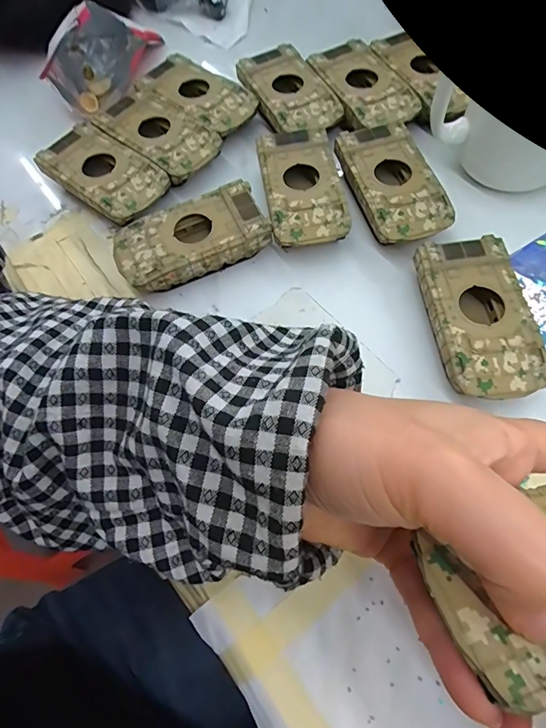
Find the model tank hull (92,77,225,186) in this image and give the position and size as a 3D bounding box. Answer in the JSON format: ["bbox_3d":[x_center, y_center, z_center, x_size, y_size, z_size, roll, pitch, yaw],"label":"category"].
[{"bbox_3d":[-0.085,-0.172,0.313,0.054,0.017,0.094,-43,73,-14],"label":"model tank hull"}]

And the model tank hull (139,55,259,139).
[{"bbox_3d":[-0.058,-0.207,0.334,0.090,0.028,0.048,37,72,16],"label":"model tank hull"}]

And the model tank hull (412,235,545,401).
[{"bbox_3d":[0.114,-0.024,0.238,0.053,0.025,0.095,-6,66,-1],"label":"model tank hull"}]

